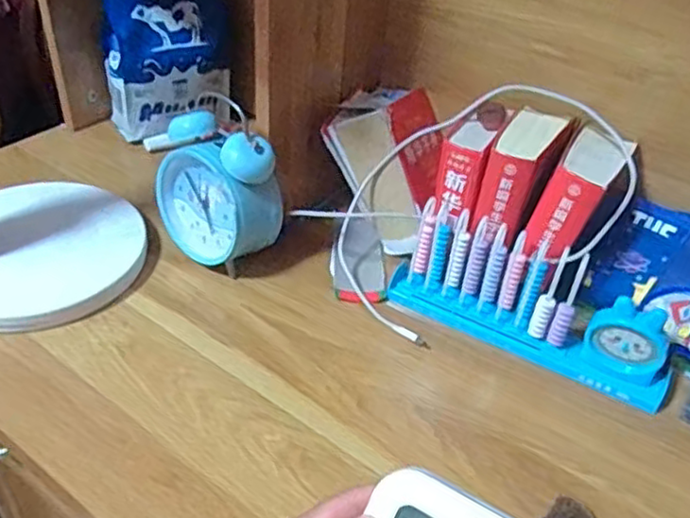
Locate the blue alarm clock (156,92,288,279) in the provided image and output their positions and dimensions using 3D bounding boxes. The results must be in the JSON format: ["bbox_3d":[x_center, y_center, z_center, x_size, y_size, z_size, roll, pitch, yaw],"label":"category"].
[{"bbox_3d":[-0.116,-0.058,0.604,0.104,0.148,0.063,30,44,27],"label":"blue alarm clock"}]

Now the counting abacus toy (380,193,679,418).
[{"bbox_3d":[0.159,0.035,0.564,0.234,0.095,0.042,24,41,21],"label":"counting abacus toy"}]

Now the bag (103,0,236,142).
[{"bbox_3d":[-0.199,-0.249,0.760,0.144,0.198,0.061,-12,42,-22],"label":"bag"}]

